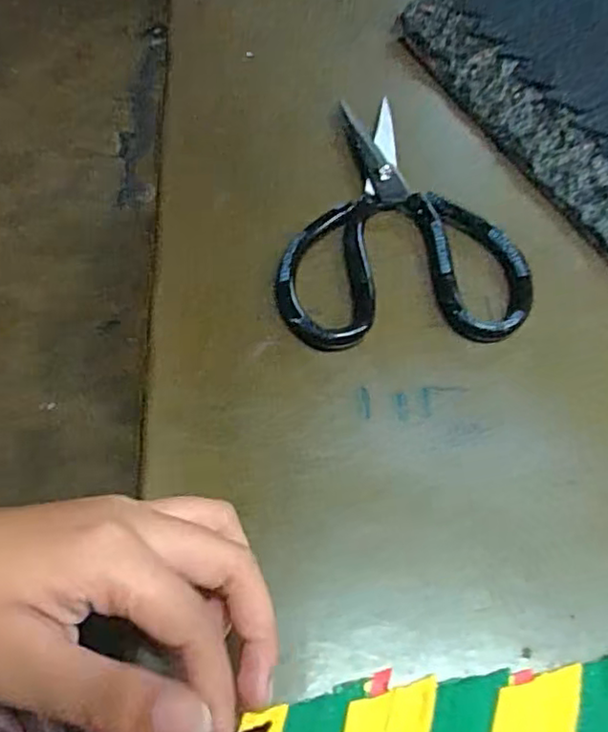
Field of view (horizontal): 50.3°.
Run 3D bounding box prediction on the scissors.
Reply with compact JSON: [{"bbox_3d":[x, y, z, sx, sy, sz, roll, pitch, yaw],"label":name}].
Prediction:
[{"bbox_3d":[0.048,-0.087,0.370,0.131,0.019,0.172,-4,59,-4],"label":"scissors"}]

